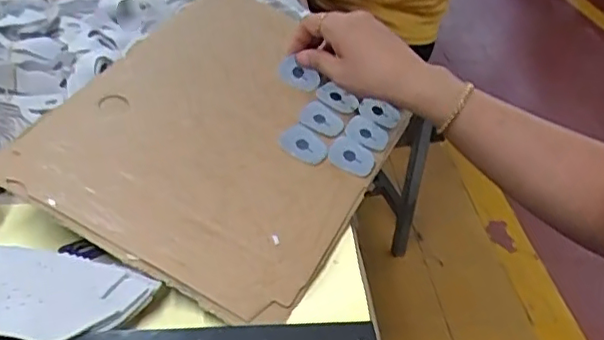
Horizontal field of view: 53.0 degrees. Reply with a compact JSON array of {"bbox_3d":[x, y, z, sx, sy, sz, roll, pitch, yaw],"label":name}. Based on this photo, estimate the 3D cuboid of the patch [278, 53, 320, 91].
[{"bbox_3d":[-0.004,-0.087,0.565,0.040,0.024,0.009,31,29,-15],"label":"patch"}]

